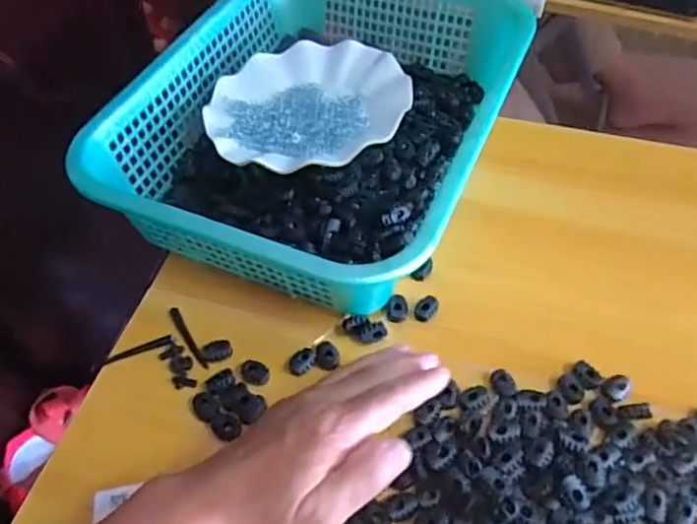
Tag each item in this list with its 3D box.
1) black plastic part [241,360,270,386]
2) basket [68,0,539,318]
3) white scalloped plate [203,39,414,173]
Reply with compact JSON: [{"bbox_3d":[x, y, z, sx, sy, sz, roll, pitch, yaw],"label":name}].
[{"bbox_3d":[-0.071,0.084,0.476,0.021,0.005,0.017,31,59,22],"label":"black plastic part"},{"bbox_3d":[-0.018,-0.140,0.582,0.298,0.087,0.369,19,55,15],"label":"basket"},{"bbox_3d":[-0.040,-0.147,0.580,0.178,0.033,0.179,0,53,1],"label":"white scalloped plate"}]

